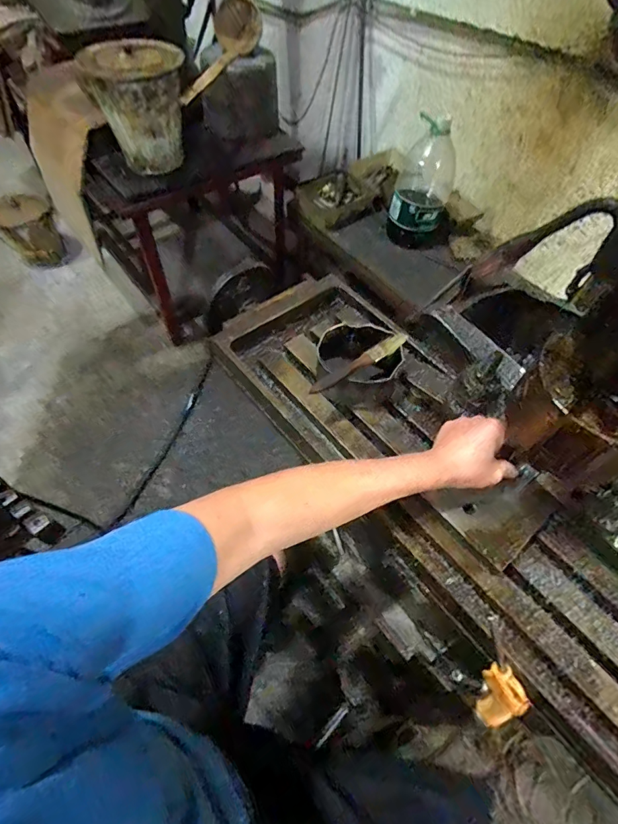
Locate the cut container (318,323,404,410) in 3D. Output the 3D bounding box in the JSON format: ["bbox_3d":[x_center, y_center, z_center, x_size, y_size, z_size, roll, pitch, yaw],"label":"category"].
[{"bbox_3d":[0.067,-0.061,0.556,0.099,0.072,0.097,2,58,-3],"label":"cut container"}]

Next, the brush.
[{"bbox_3d":[0.064,-0.060,0.515,0.150,0.015,0.018,-33,65,-22],"label":"brush"}]

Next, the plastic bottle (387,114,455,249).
[{"bbox_3d":[0.354,-0.710,1.295,0.169,0.320,0.137,19,59,8],"label":"plastic bottle"}]

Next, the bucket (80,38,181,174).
[{"bbox_3d":[-0.451,-0.820,1.126,0.238,0.241,0.270,-15,60,-13],"label":"bucket"}]

